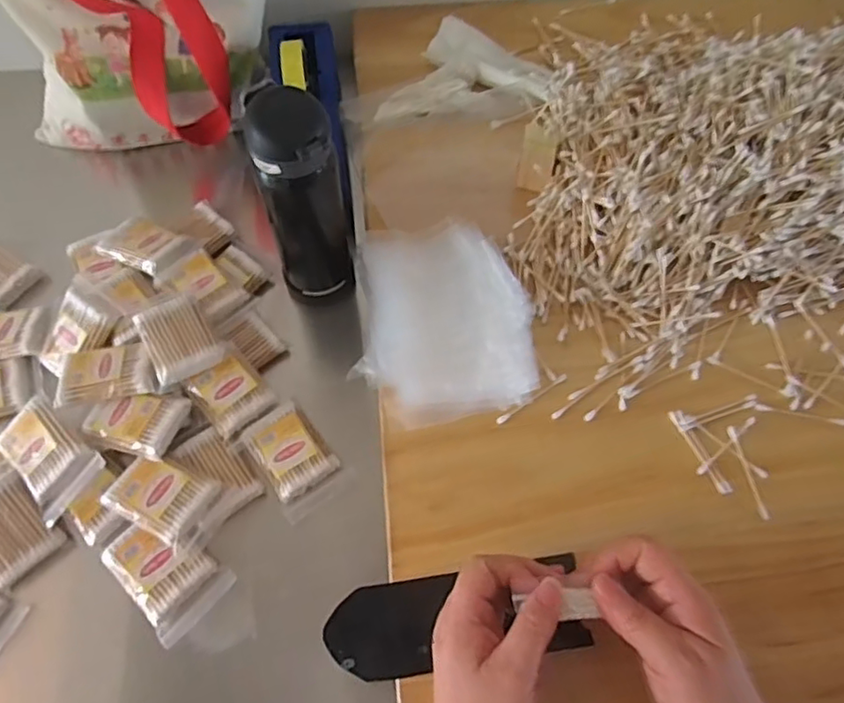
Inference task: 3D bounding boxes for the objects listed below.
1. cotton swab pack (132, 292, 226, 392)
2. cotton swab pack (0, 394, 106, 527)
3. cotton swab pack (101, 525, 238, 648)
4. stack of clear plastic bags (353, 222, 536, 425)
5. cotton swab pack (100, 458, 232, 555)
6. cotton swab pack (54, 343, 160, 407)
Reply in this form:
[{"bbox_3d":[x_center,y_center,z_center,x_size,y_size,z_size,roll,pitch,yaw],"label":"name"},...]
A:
[{"bbox_3d":[-0.212,-0.010,0.522,0.056,0.021,0.076,-30,68,-14],"label":"cotton swab pack"},{"bbox_3d":[-0.305,0.085,0.487,0.089,0.017,0.060,41,84,14],"label":"cotton swab pack"},{"bbox_3d":[-0.201,0.172,0.468,0.090,0.015,0.062,39,70,17],"label":"cotton swab pack"},{"bbox_3d":[0.019,-0.031,0.509,0.139,0.032,0.180,-1,64,-1],"label":"stack of clear plastic bags"},{"bbox_3d":[-0.206,0.115,0.477,0.079,0.013,0.057,29,67,13],"label":"cotton swab pack"},{"bbox_3d":[-0.265,0.018,0.509,0.079,0.021,0.050,-9,64,-5],"label":"cotton swab pack"}]

